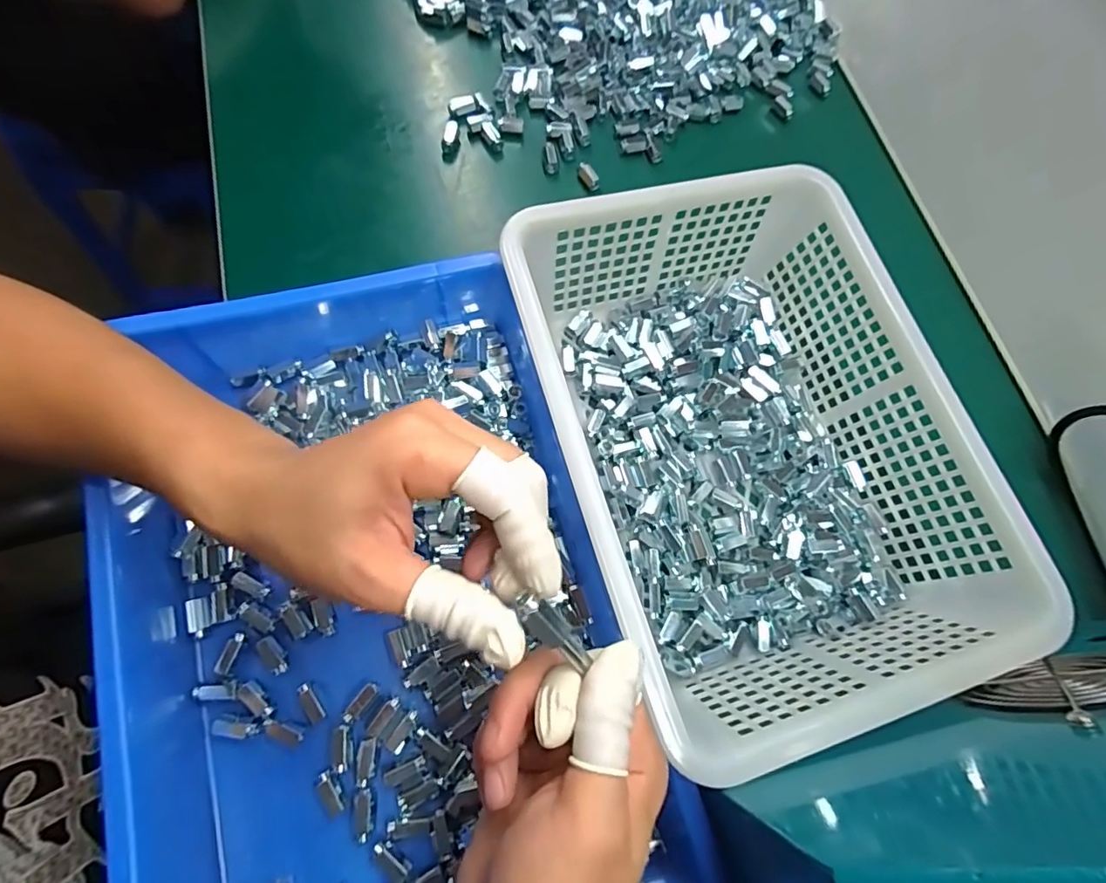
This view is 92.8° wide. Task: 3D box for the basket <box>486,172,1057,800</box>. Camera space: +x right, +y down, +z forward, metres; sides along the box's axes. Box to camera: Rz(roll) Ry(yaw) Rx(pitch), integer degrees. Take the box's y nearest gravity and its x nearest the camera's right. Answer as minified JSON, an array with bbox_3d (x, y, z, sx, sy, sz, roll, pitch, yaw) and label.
[{"bbox_3d":[0.119,-0.003,0.327,0.235,0.080,0.320,-10,72,-10],"label":"basket"}]

